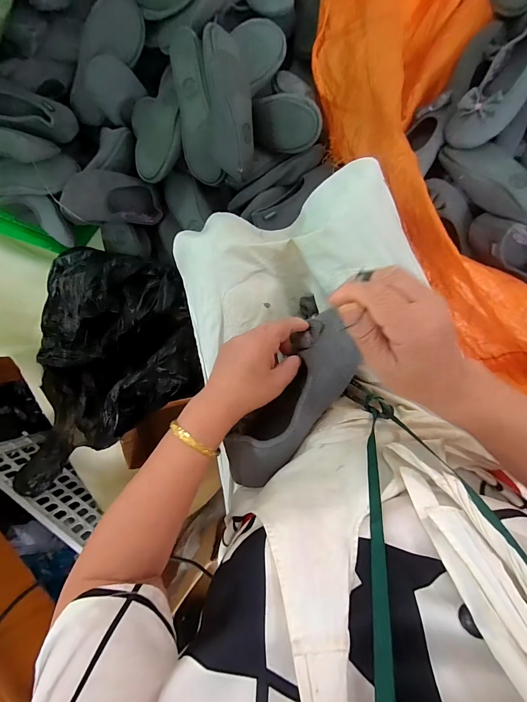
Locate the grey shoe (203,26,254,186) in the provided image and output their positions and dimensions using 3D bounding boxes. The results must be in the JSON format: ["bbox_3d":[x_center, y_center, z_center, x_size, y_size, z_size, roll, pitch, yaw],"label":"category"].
[{"bbox_3d":[-0.065,-0.456,0.633,0.077,0.067,0.226,-1,122,9],"label":"grey shoe"}]

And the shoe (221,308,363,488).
[{"bbox_3d":[0.032,0.061,0.384,0.075,0.056,0.219,36,88,7],"label":"shoe"}]

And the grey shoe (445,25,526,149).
[{"bbox_3d":[0.444,-0.490,0.605,0.097,0.079,0.220,41,96,6],"label":"grey shoe"}]

